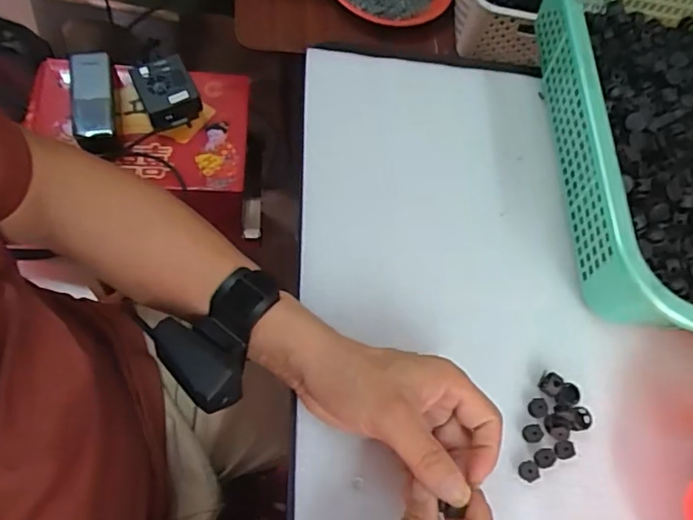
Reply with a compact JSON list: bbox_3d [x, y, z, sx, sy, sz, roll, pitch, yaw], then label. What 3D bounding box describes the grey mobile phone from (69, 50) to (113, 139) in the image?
[{"bbox_3d":[-0.336,-0.218,0.769,0.049,0.017,0.118,-5,81,-23],"label":"grey mobile phone"}]

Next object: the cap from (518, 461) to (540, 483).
[{"bbox_3d":[0.128,0.148,0.408,0.013,0.005,0.014,3,68,-8],"label":"cap"}]

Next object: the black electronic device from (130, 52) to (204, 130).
[{"bbox_3d":[-0.244,-0.229,0.794,0.074,0.049,0.083,-22,73,-16],"label":"black electronic device"}]

